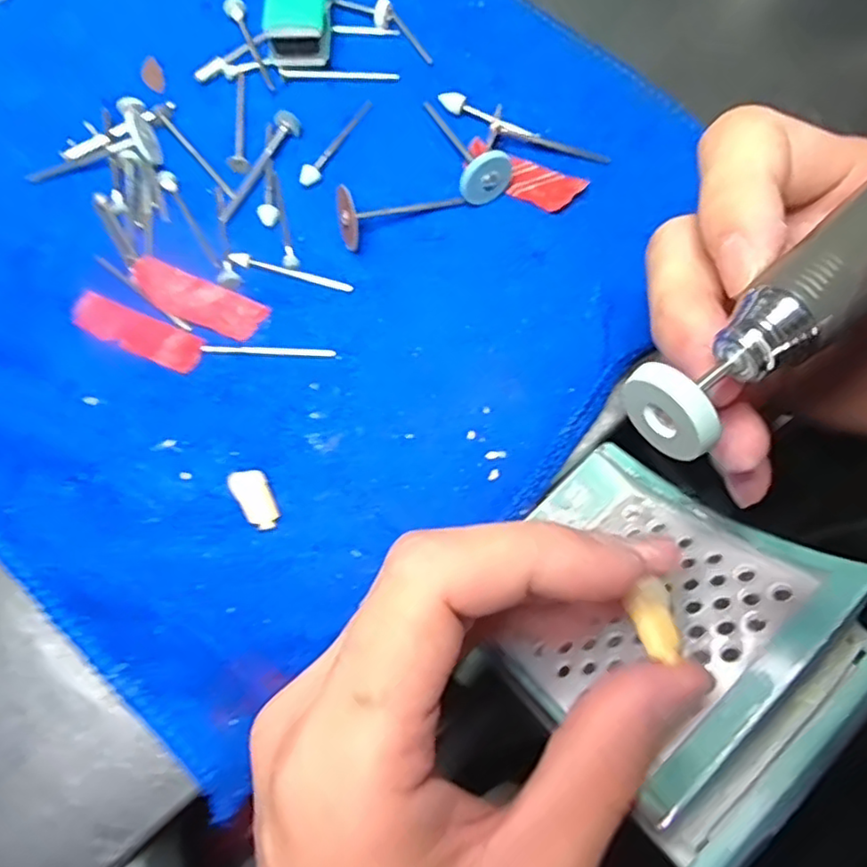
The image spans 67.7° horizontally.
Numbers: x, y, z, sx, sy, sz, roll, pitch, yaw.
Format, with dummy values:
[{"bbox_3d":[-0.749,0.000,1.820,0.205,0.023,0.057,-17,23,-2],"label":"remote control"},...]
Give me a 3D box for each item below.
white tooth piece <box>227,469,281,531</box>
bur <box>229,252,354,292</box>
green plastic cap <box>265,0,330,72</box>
[{"bbox_3d":[-0.055,0.020,0.203,0.011,0.006,0.020,-33,80,-9],"label":"white tooth piece"},{"bbox_3d":[-0.049,-0.055,0.222,0.043,0.004,0.005,17,76,2],"label":"bur"},{"bbox_3d":[-0.049,-0.157,0.240,0.022,0.018,0.043,-2,76,-2],"label":"green plastic cap"}]

